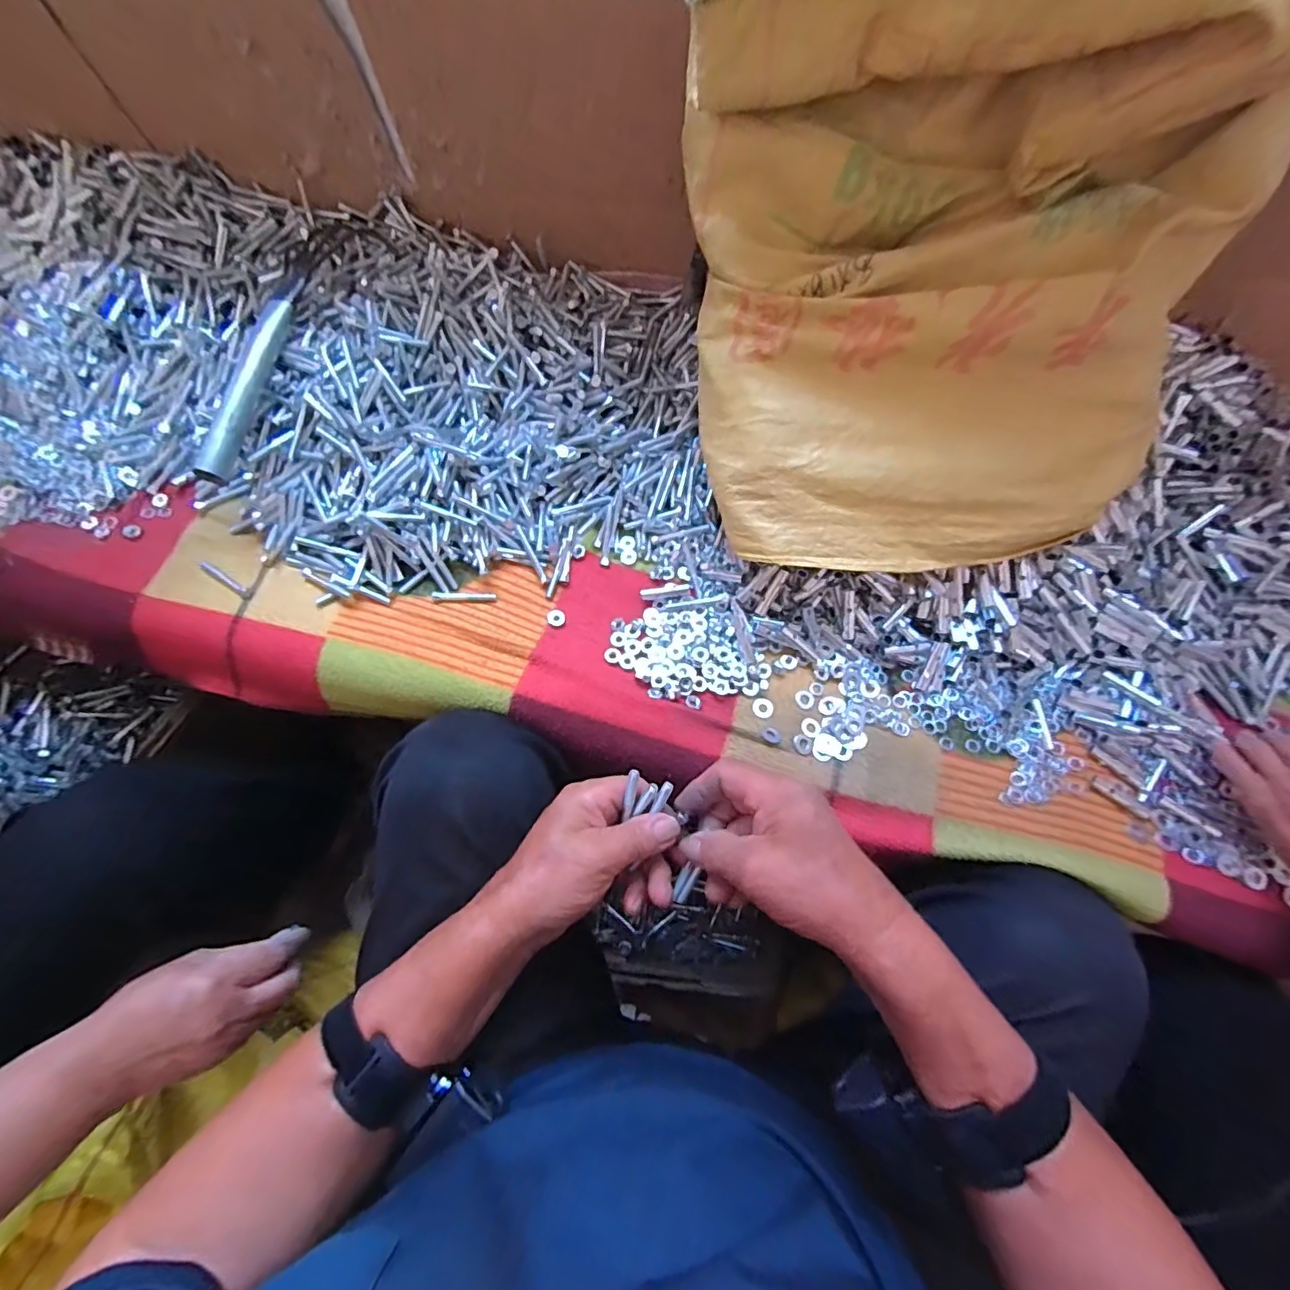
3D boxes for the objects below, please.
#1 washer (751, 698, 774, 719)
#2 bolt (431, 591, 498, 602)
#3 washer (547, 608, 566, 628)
[{"bbox_3d":[0.102,0.054,0.486,0.018,0.004,0.018,1,70,-2],"label":"washer"},{"bbox_3d":[-0.166,-0.045,0.520,0.057,0.005,0.010,-2,70,-3],"label":"bolt"},{"bbox_3d":[-0.080,-0.025,0.512,0.017,0.004,0.016,1,70,-2],"label":"washer"}]

